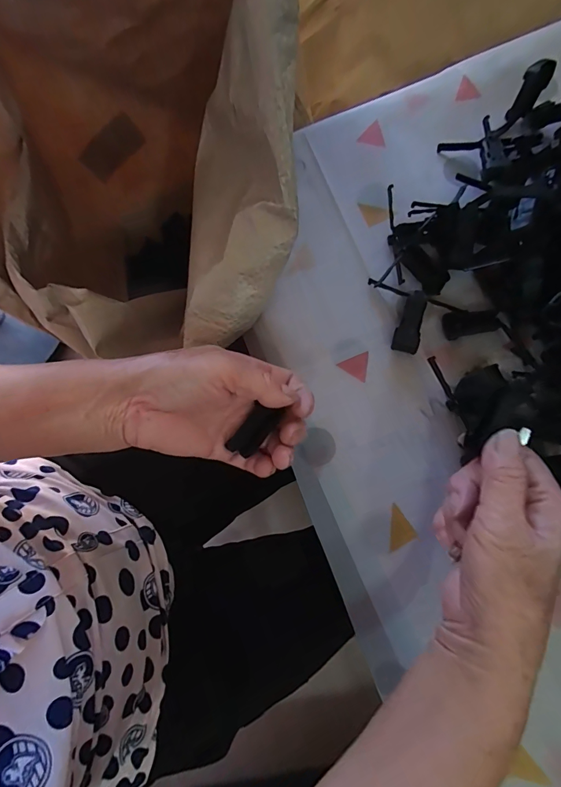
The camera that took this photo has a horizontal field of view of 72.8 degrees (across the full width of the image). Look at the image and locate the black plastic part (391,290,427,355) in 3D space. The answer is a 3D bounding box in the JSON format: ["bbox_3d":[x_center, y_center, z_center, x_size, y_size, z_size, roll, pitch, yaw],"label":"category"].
[{"bbox_3d":[0.107,-0.057,0.313,0.020,0.018,0.048,18,81,4],"label":"black plastic part"}]

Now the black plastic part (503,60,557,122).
[{"bbox_3d":[0.215,-0.262,0.329,0.018,0.040,0.021,41,83,7],"label":"black plastic part"}]

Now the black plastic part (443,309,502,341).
[{"bbox_3d":[0.159,-0.058,0.318,0.044,0.015,0.020,-10,80,-1],"label":"black plastic part"}]

